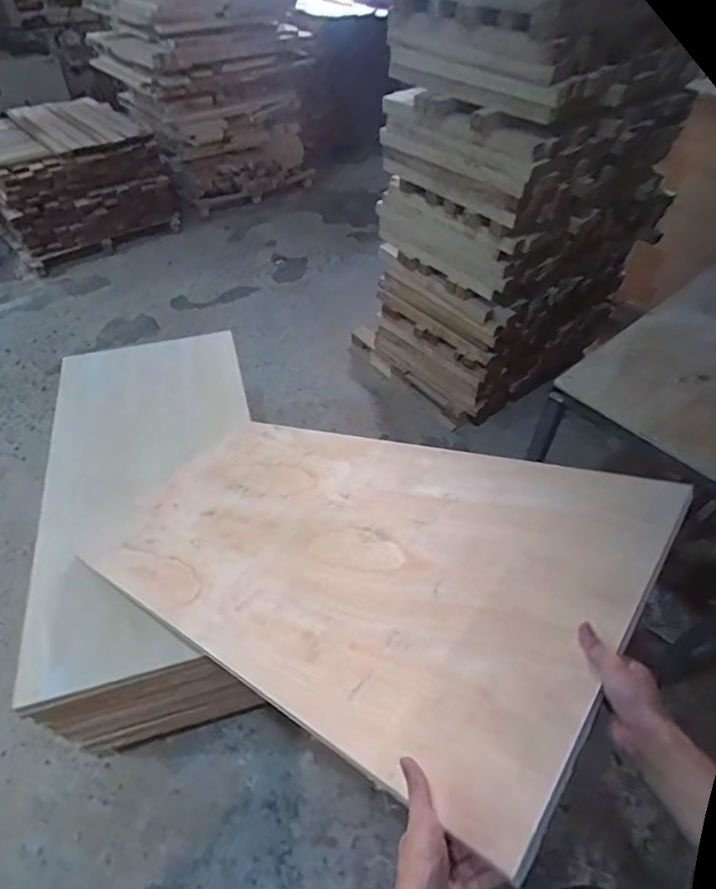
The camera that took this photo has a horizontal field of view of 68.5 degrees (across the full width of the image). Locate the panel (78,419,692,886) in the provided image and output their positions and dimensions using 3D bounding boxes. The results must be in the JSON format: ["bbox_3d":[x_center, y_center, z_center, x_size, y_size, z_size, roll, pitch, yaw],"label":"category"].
[{"bbox_3d":[-0.095,0.167,1.054,1.175,0.025,0.584,9,40,44],"label":"panel"}]

